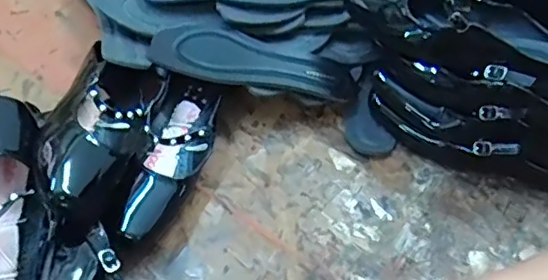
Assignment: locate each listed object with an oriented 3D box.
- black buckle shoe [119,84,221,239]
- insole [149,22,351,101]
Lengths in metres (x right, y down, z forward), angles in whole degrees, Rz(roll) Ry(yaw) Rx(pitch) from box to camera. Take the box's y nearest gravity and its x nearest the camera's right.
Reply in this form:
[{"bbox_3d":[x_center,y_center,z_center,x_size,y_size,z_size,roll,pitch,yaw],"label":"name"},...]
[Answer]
[{"bbox_3d":[-0.100,0.012,0.565,0.069,0.048,0.198,17,56,9],"label":"black buckle shoe"},{"bbox_3d":[-0.023,-0.080,0.614,0.218,0.029,0.064,12,61,1],"label":"insole"}]

